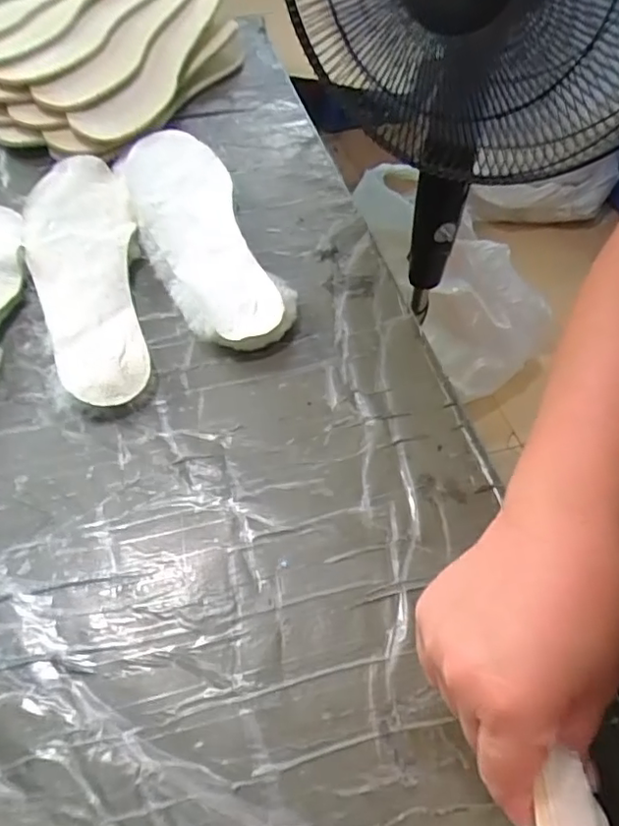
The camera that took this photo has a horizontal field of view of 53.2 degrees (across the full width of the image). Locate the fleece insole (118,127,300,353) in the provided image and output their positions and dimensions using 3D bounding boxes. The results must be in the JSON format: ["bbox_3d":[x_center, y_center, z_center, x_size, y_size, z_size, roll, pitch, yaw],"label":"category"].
[{"bbox_3d":[-0.097,-0.161,0.544,0.097,0.037,0.269,-18,58,-14],"label":"fleece insole"}]

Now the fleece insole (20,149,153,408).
[{"bbox_3d":[-0.186,-0.116,0.515,0.085,0.033,0.271,-13,57,-11],"label":"fleece insole"}]

